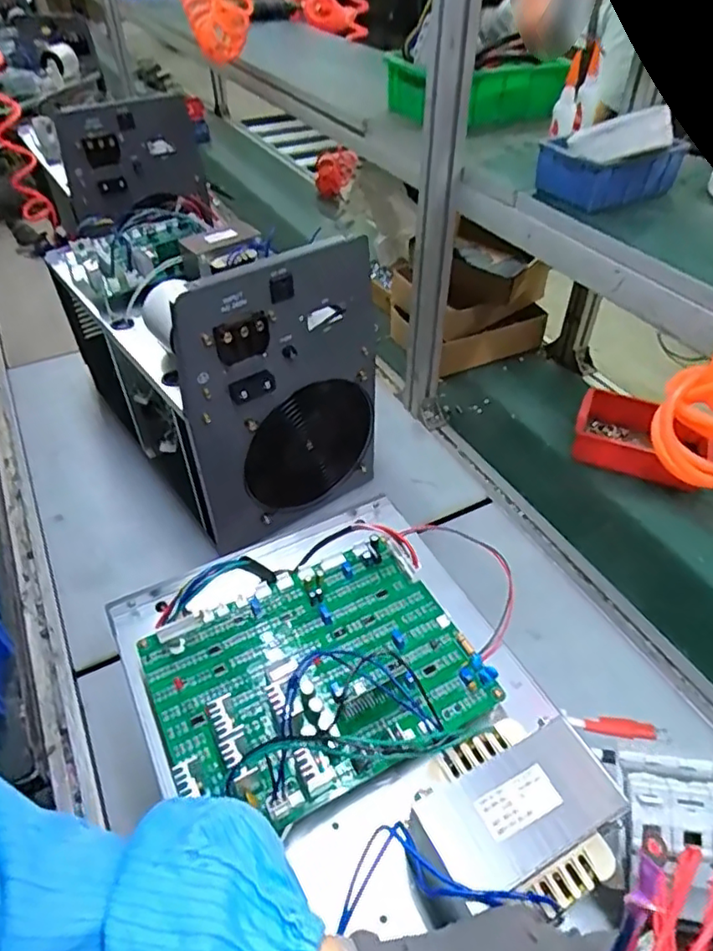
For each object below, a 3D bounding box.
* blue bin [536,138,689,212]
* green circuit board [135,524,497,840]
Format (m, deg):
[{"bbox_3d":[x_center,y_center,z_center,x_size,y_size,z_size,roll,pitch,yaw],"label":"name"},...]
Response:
[{"bbox_3d":[0.287,-0.351,0.703,0.127,0.055,0.099,-23,48,-21],"label":"blue bin"},{"bbox_3d":[-0.028,0.131,0.420,0.206,0.030,0.159,-21,48,-20],"label":"green circuit board"}]

